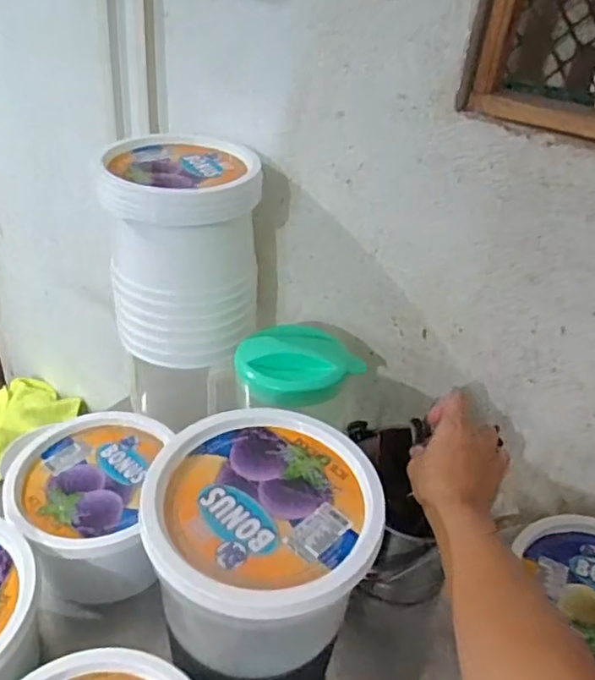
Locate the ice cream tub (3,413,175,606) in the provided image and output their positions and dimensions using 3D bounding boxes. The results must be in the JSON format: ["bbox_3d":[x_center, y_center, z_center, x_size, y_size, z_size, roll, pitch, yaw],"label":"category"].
[{"bbox_3d":[-0.207,0.178,0.621,0.150,0.107,0.184,-10,38,-22],"label":"ice cream tub"}]

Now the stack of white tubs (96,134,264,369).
[{"bbox_3d":[-0.136,-0.108,0.717,0.169,0.218,0.171,0,36,-9],"label":"stack of white tubs"}]

